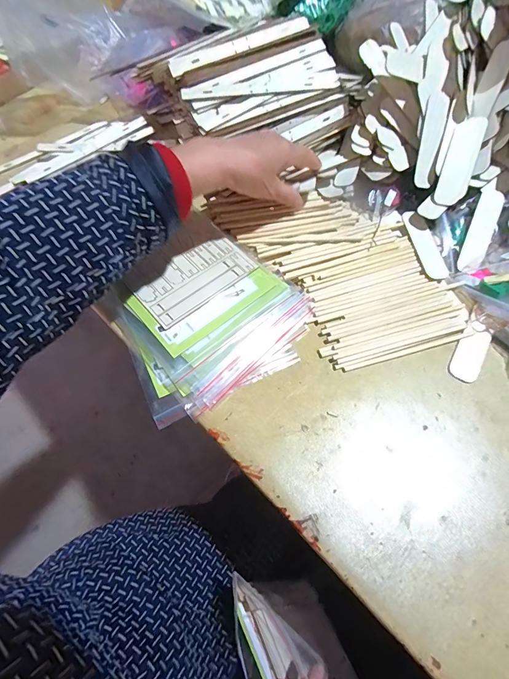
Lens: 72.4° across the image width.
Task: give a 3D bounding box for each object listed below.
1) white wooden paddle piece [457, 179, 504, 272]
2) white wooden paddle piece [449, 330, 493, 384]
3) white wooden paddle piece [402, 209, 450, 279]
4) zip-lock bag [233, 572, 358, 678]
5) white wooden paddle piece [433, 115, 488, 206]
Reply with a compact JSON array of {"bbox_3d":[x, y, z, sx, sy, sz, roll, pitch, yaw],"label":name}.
[{"bbox_3d":[0.274,-0.135,0.419,0.028,0.005,0.118,21,84,11],"label":"white wooden paddle piece"},{"bbox_3d":[0.230,0.014,0.369,0.029,0.004,0.068,27,66,15],"label":"white wooden paddle piece"},{"bbox_3d":[0.211,-0.118,0.428,0.029,0.006,0.100,-8,67,-9],"label":"white wooden paddle piece"},{"bbox_3d":[0.063,0.354,0.407,0.044,0.219,0.138,-38,45,9],"label":"zip-lock bag"},{"bbox_3d":[0.252,-0.218,0.424,0.033,0.006,0.112,20,91,10],"label":"white wooden paddle piece"}]

